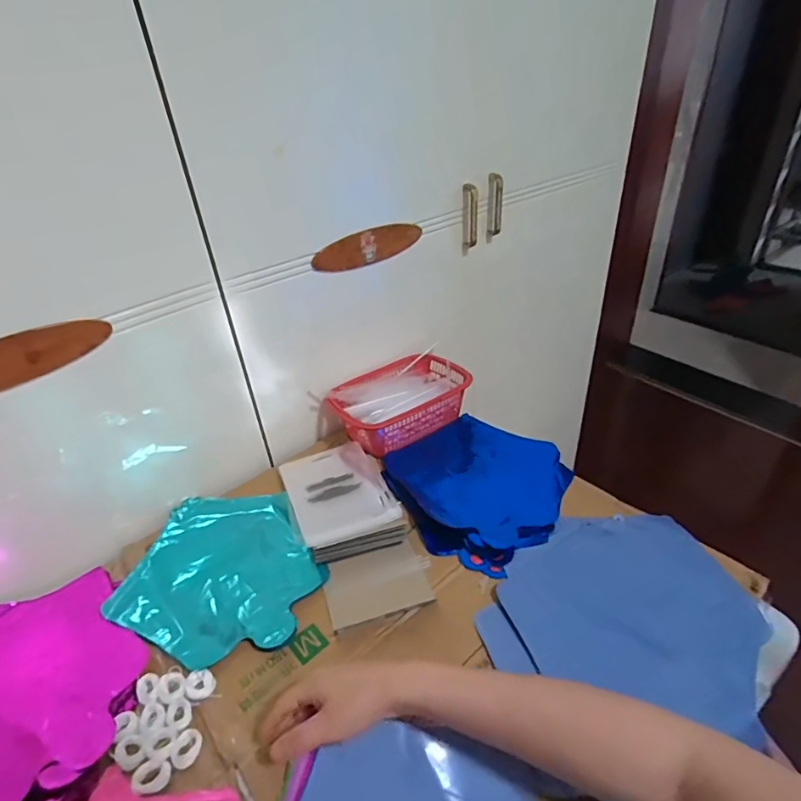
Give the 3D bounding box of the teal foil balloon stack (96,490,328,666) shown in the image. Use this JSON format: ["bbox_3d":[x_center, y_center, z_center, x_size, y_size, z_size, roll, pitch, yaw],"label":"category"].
[{"bbox_3d":[-0.208,0.195,0.584,0.232,0.012,0.211,11,37,21],"label":"teal foil balloon stack"}]

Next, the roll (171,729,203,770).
[{"bbox_3d":[-0.187,0.305,0.430,0.022,0.006,0.029,-7,34,-4],"label":"roll"}]

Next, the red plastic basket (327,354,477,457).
[{"bbox_3d":[0.000,0.005,0.783,0.218,0.067,0.141,-29,41,-32],"label":"red plastic basket"}]

